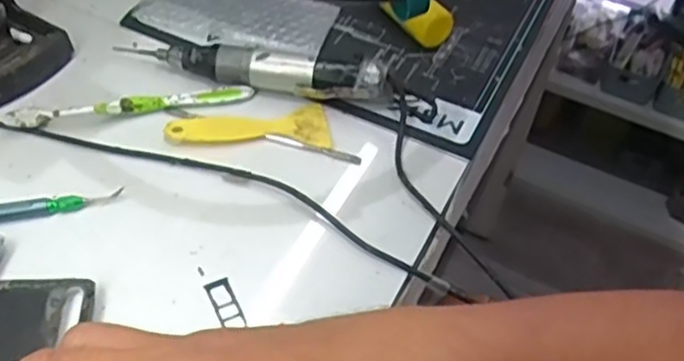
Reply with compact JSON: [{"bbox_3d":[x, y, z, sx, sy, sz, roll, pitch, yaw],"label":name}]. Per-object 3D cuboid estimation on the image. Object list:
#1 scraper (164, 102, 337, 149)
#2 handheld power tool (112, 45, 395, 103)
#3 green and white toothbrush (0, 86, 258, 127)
[{"bbox_3d":[-0.072,-0.040,0.524,0.122,0.004,0.050,-6,49,-11],"label":"scraper"},{"bbox_3d":[-0.075,-0.094,0.557,0.235,0.033,0.029,12,48,4],"label":"handheld power tool"},{"bbox_3d":[-0.161,-0.060,0.530,0.182,0.013,0.015,-9,50,-14],"label":"green and white toothbrush"}]

